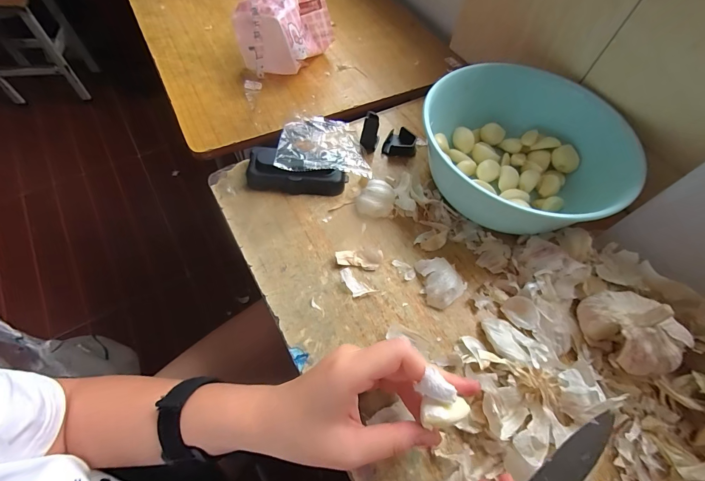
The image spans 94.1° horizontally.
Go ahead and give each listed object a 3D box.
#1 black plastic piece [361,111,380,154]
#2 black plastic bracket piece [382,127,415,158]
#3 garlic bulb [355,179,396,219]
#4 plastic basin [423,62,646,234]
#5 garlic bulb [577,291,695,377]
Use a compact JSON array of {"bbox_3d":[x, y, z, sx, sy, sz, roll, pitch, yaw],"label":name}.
[{"bbox_3d":[0.020,-0.119,0.364,0.021,0.044,0.012,-4,38,-4],"label":"black plastic piece"},{"bbox_3d":[0.055,-0.112,0.373,0.037,0.020,0.029,11,61,0],"label":"black plastic bracket piece"},{"bbox_3d":[0.024,-0.041,0.331,0.037,0.025,0.031,15,61,3],"label":"garlic bulb"},{"bbox_3d":[0.173,-0.088,0.330,0.190,0.075,0.163,-7,62,-10],"label":"plastic basin"},{"bbox_3d":[0.216,0.068,0.250,0.045,0.048,0.063,-9,63,-11],"label":"garlic bulb"}]

